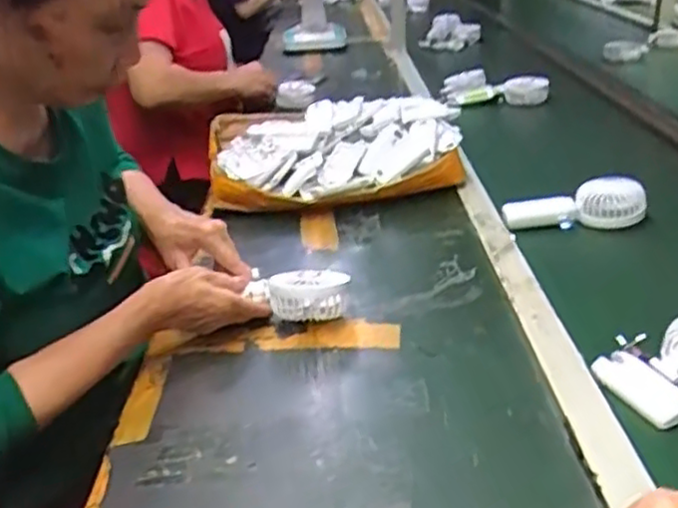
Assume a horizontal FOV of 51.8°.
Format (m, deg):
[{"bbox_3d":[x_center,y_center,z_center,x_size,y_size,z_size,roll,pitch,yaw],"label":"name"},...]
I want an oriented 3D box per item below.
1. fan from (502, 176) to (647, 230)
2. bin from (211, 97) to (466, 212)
[{"bbox_3d":[0.314,-0.064,0.936,0.177,0.049,0.071,-5,26,0],"label":"fan"},{"bbox_3d":[-0.012,-0.164,1.113,0.378,0.121,0.260,-7,26,-4],"label":"bin"}]

